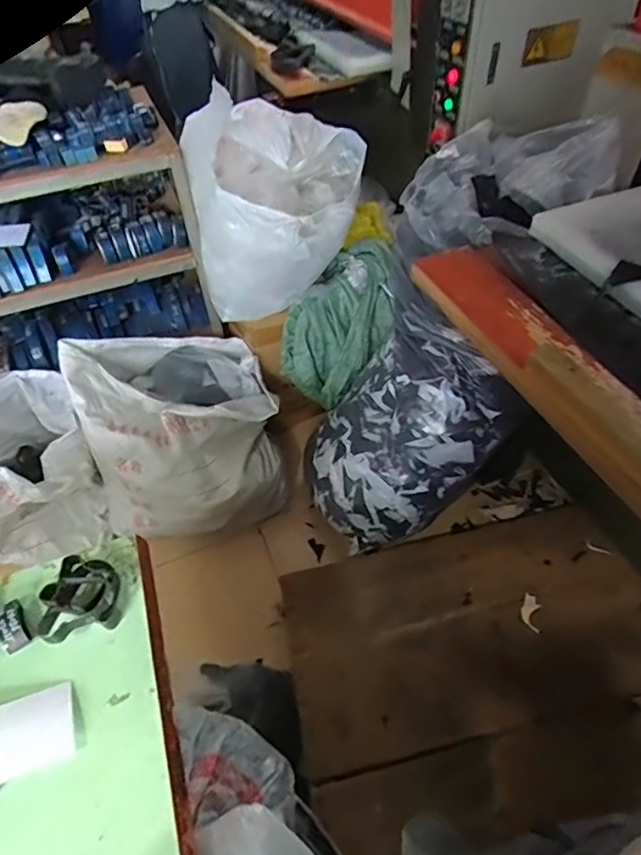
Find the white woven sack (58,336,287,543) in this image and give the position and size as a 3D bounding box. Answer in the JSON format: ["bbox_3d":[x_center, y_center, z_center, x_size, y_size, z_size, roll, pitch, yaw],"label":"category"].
[{"bbox_3d":[-0.422,0.017,1.583,0.555,0.502,0.497,-13,54,-14],"label":"white woven sack"}]

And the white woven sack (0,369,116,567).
[{"bbox_3d":[-0.898,0.095,1.515,0.373,0.537,0.444,-23,56,-20],"label":"white woven sack"}]

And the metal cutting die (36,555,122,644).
[{"bbox_3d":[-0.366,0.255,0.773,0.109,0.052,0.117,-16,54,-16],"label":"metal cutting die"}]

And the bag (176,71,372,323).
[{"bbox_3d":[-0.109,-0.523,1.306,0.441,0.538,0.325,-7,52,-9],"label":"bag"}]

